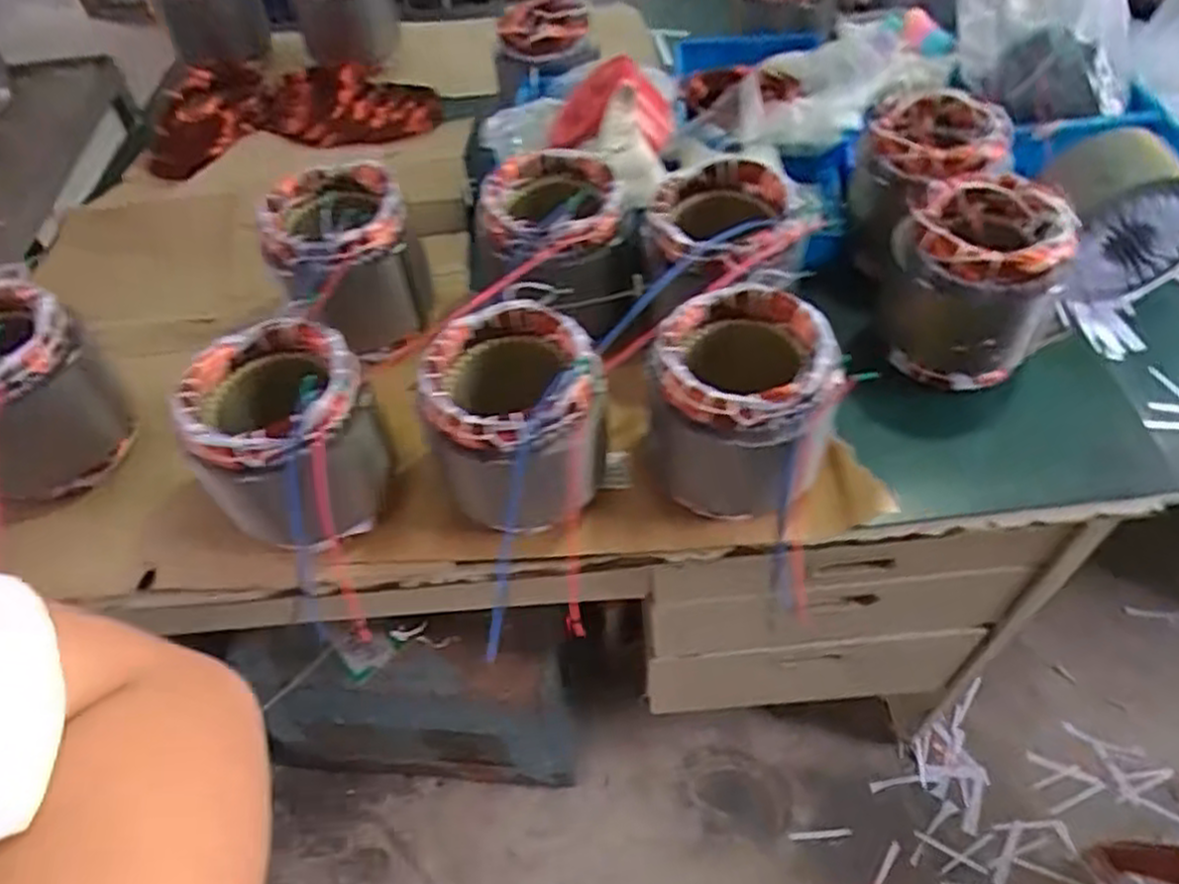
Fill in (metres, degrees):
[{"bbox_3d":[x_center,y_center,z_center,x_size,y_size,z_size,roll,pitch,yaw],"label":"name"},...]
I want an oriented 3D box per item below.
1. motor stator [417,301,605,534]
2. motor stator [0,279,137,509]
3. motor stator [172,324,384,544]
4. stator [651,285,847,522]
[{"bbox_3d":[-0.060,-0.024,0.658,0.139,0.153,0.129,-5,50,-1],"label":"motor stator"},{"bbox_3d":[-0.532,-0.045,0.716,0.141,0.160,0.135,29,57,25],"label":"motor stator"},{"bbox_3d":[-0.257,-0.002,0.670,0.142,0.157,0.133,-1,50,2],"label":"motor stator"},{"bbox_3d":[0.125,-0.028,0.663,0.131,0.168,0.129,-3,50,0],"label":"stator"}]

